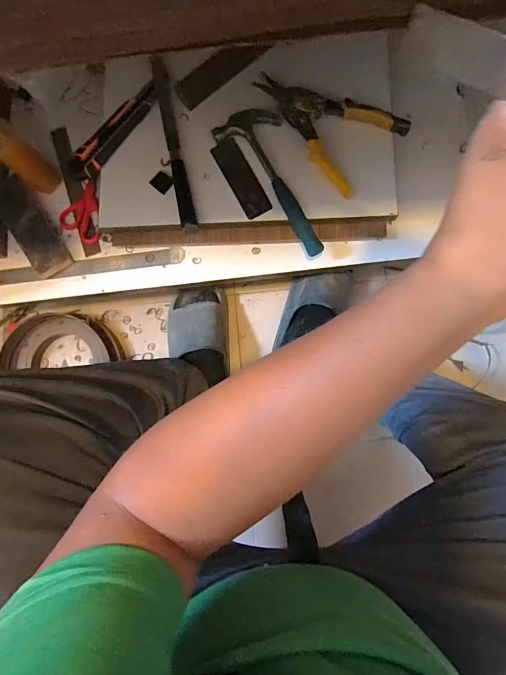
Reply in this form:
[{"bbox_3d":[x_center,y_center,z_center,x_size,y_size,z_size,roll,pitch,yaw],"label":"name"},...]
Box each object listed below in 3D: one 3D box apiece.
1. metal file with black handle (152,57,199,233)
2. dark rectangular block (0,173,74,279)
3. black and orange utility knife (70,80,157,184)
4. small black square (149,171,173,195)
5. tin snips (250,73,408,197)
[{"bbox_3d":[-0.123,-0.298,0.574,0.025,0.019,0.276,-12,82,3],"label":"metal file with black handle"},{"bbox_3d":[-0.364,-0.183,0.605,0.060,0.015,0.168,-31,94,0],"label":"dark rectangular block"},{"bbox_3d":[-0.219,-0.327,0.588,0.045,0.016,0.190,41,88,8],"label":"black and orange utility knife"},{"bbox_3d":[-0.142,-0.243,0.578,0.033,0.004,0.028,39,88,8],"label":"small black square"},{"bbox_3d":[0.099,-0.330,0.548,0.222,0.015,0.135,41,88,8],"label":"tin snips"}]

